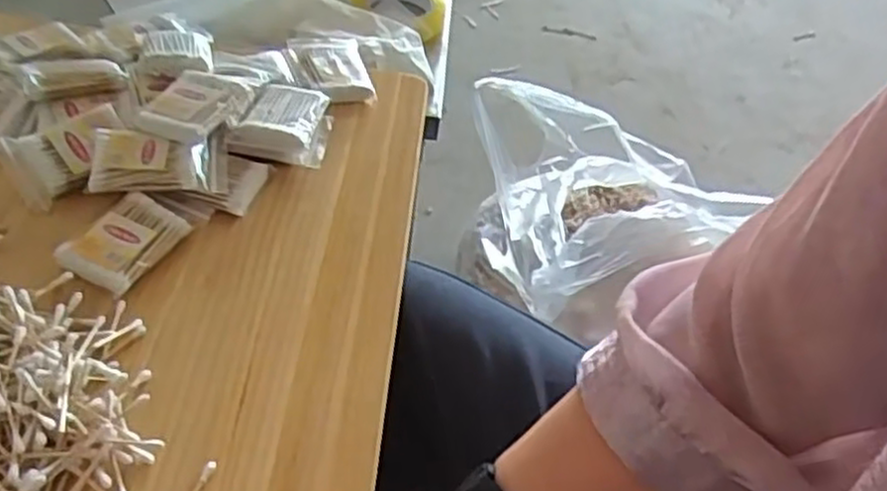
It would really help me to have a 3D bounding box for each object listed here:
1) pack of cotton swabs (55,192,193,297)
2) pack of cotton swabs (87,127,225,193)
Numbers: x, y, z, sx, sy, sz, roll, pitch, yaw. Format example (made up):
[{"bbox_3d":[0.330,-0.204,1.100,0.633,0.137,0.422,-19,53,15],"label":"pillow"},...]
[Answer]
[{"bbox_3d":[-0.223,-0.004,0.550,0.058,0.019,0.077,25,48,16],"label":"pack of cotton swabs"},{"bbox_3d":[-0.215,-0.065,0.589,0.090,0.026,0.060,-4,46,-11],"label":"pack of cotton swabs"}]

